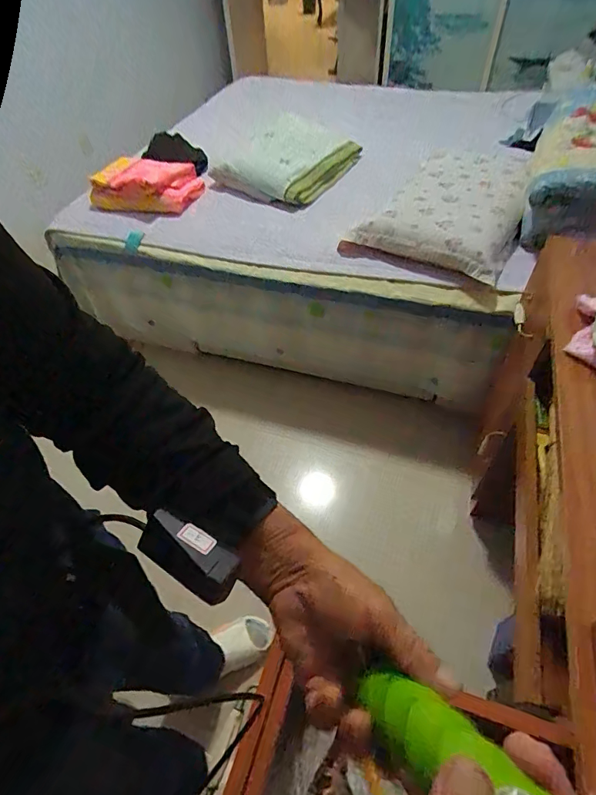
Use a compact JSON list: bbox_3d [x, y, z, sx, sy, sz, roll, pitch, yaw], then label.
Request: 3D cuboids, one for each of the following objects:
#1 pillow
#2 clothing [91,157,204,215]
[{"bbox_3d":[0.501,-0.630,1.351,0.431,0.135,0.624,24,57,21],"label":"pillow"},{"bbox_3d":[-0.530,-0.734,1.494,0.378,0.107,0.199,-5,51,0],"label":"clothing"}]

